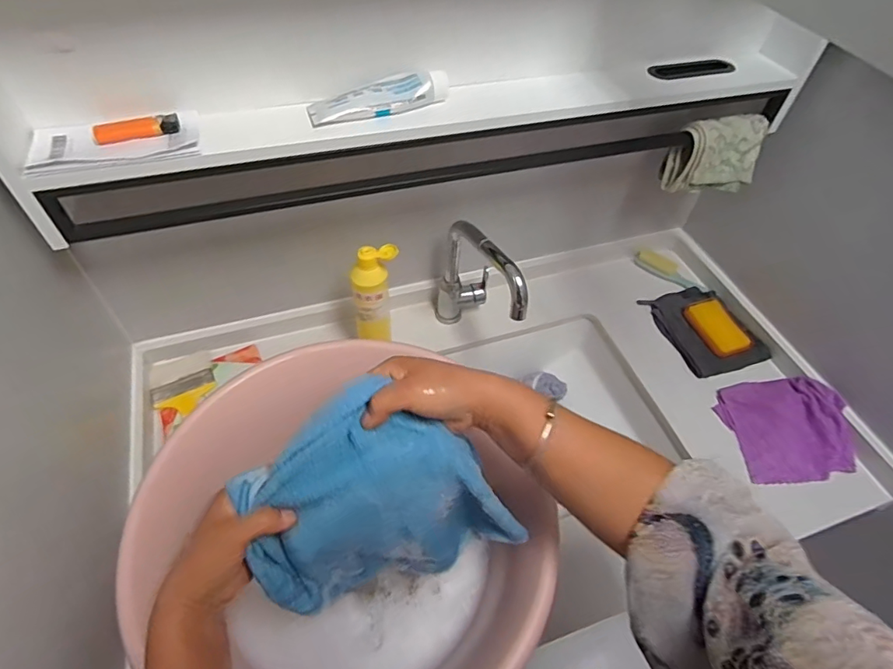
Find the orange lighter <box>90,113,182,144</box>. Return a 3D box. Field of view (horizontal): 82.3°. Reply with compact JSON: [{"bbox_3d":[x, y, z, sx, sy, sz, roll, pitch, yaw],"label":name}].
[{"bbox_3d":[-0.326,-0.218,0.536,0.083,0.012,0.028,-23,57,-20],"label":"orange lighter"}]

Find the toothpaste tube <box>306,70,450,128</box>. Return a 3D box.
[{"bbox_3d":[-0.076,-0.274,0.588,0.164,0.032,0.038,-14,55,-15],"label":"toothpaste tube"}]

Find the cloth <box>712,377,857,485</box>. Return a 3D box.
[{"bbox_3d":[0.535,0.140,0.799,0.166,0.051,0.168,-5,53,-8],"label":"cloth"}]

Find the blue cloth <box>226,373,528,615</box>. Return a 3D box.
[{"bbox_3d":[-0.054,0.146,0.454,0.230,0.240,0.070,-13,25,-10],"label":"blue cloth"}]

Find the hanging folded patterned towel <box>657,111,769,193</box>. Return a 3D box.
[{"bbox_3d":[0.417,-0.273,0.784,0.133,0.101,0.062,-6,53,-9],"label":"hanging folded patterned towel"}]

